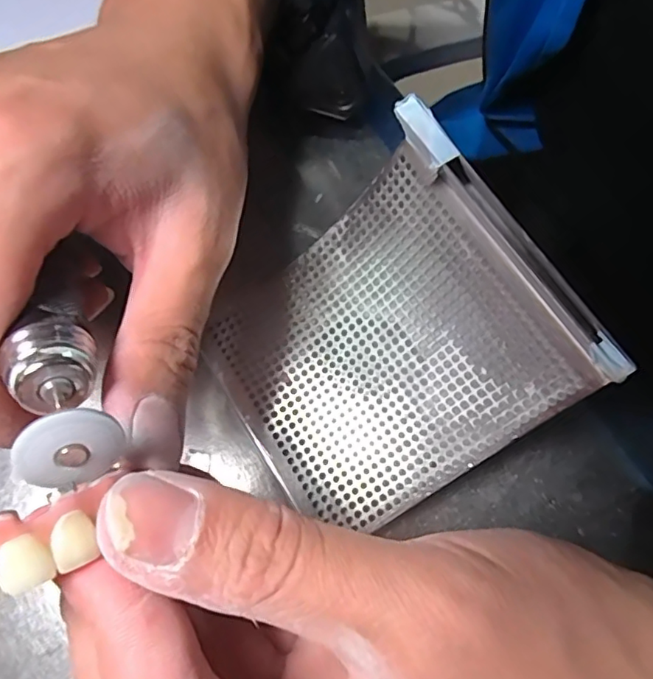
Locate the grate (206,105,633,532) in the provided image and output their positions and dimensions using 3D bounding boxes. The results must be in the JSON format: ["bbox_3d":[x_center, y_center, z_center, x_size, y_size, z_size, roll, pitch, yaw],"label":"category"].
[{"bbox_3d":[0.015,0.000,0.179,0.097,0.073,0.100,-30,74,-11],"label":"grate"}]

